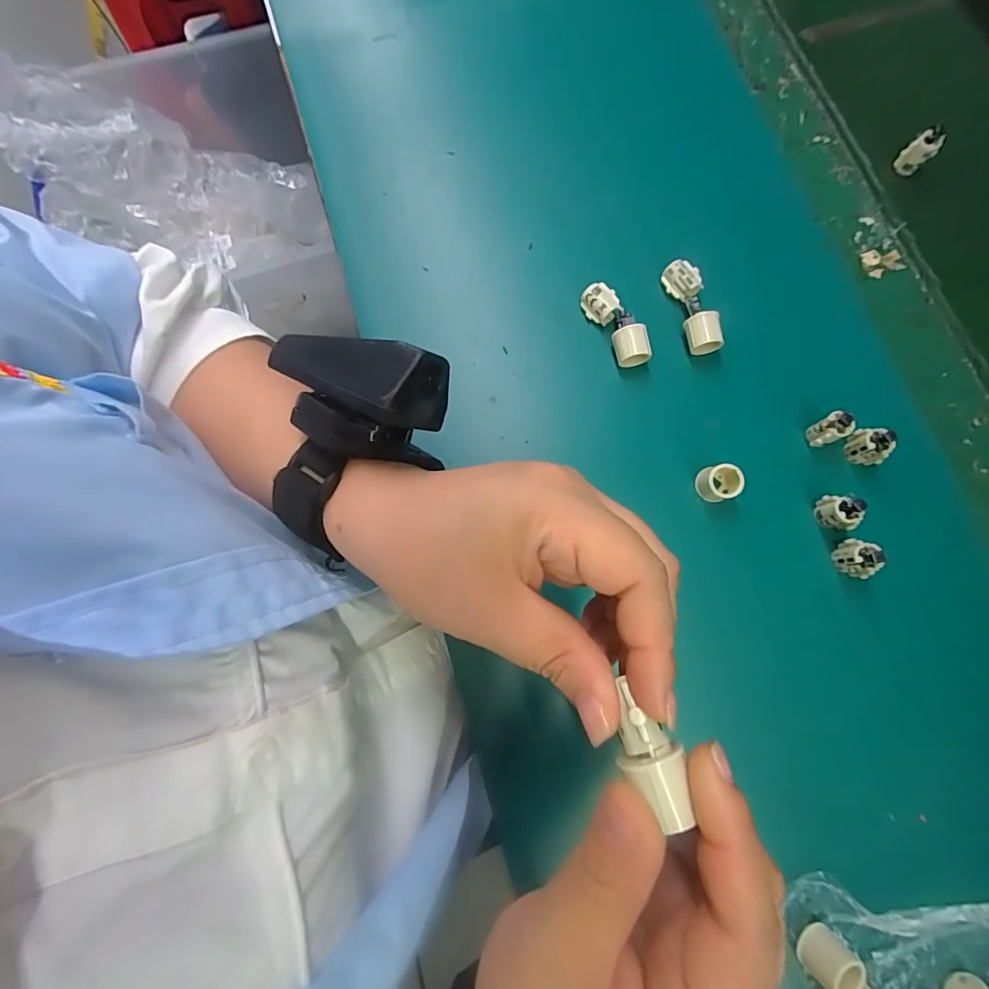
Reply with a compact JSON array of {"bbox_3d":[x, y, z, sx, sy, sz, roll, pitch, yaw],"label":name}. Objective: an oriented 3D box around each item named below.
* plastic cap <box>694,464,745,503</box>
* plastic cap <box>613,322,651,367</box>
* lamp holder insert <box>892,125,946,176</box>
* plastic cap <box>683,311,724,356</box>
[{"bbox_3d":[0.125,-0.006,0.272,0.019,0.018,0.018,0,77,-1],"label":"plastic cap"},{"bbox_3d":[0.081,-0.088,0.288,0.021,0.016,0.019,-5,77,-2],"label":"plastic cap"},{"bbox_3d":[0.279,-0.225,0.319,0.015,0.027,0.015,0,77,-1],"label":"lamp holder insert"},{"bbox_3d":[0.124,-0.094,0.292,0.019,0.018,0.021,-5,77,-2],"label":"plastic cap"}]

